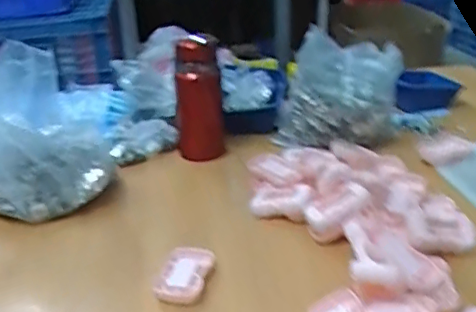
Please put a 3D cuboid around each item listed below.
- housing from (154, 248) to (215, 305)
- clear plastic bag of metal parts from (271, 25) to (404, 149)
[{"bbox_3d":[-0.067,0.145,0.689,0.055,0.027,0.079,2,25,14],"label":"housing"},{"bbox_3d":[0.179,-0.099,1.046,0.215,0.198,0.129,1,25,12],"label":"clear plastic bag of metal parts"}]

